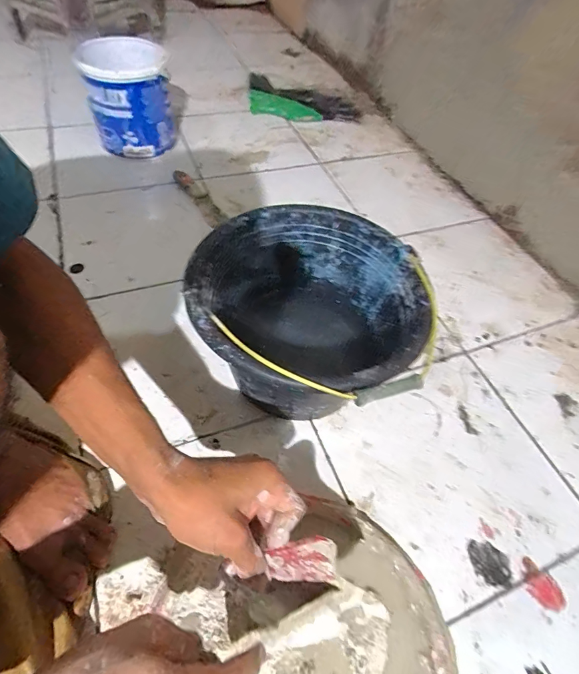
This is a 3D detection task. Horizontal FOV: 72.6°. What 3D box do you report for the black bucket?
[{"bbox_3d":[0.031,-0.012,0.544,0.261,0.189,0.280,3,54,-4],"label":"black bucket"}]

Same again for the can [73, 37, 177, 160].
[{"bbox_3d":[-0.357,-0.524,0.892,0.173,0.187,0.164,-11,55,-16],"label":"can"}]

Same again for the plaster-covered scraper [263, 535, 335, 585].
[{"bbox_3d":[0.010,0.183,0.321,0.056,0.042,0.004,-8,13,9],"label":"plaster-covered scraper"}]

